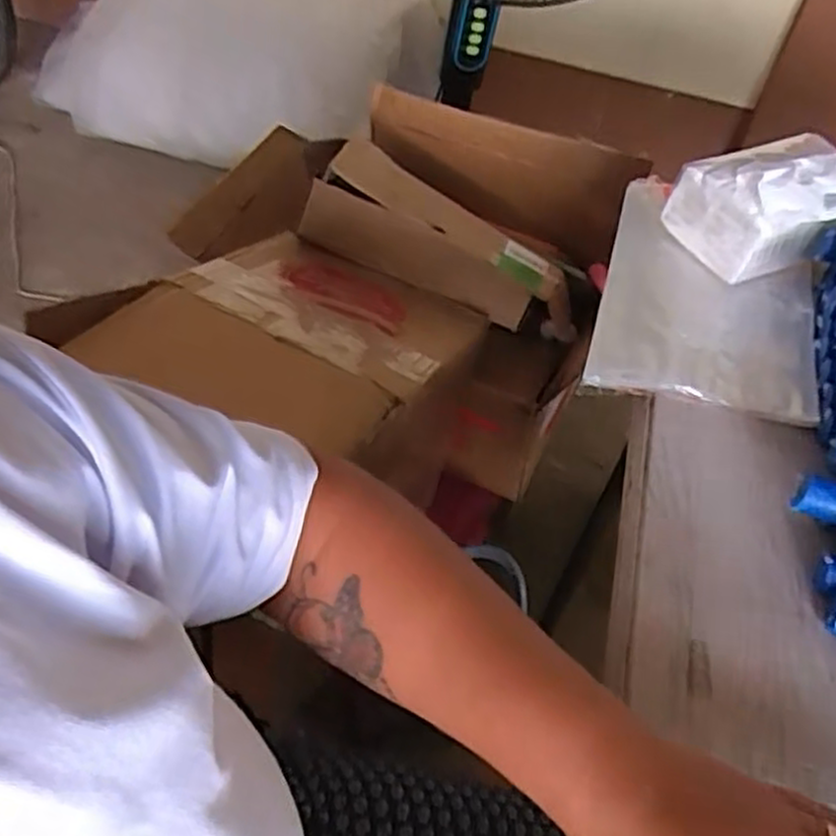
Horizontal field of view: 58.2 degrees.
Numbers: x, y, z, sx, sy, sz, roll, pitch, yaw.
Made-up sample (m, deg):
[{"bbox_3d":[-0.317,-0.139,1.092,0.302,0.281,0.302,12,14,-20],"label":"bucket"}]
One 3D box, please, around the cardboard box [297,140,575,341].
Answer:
[{"bbox_3d":[0.034,-0.186,0.819,0.318,0.100,0.073,27,51,0],"label":"cardboard box"}]

